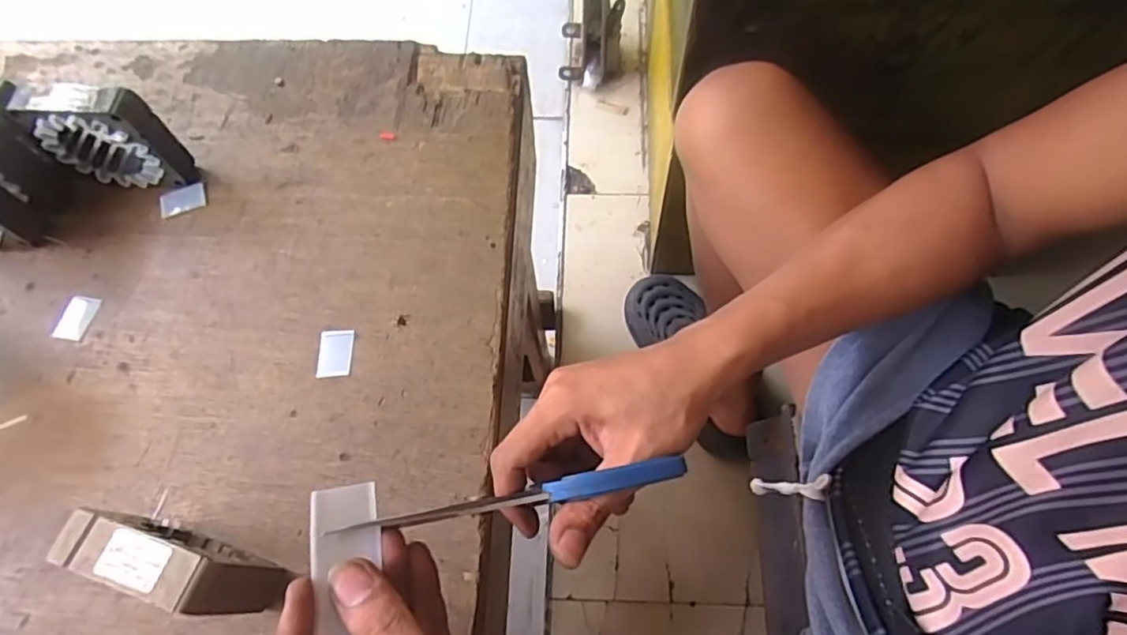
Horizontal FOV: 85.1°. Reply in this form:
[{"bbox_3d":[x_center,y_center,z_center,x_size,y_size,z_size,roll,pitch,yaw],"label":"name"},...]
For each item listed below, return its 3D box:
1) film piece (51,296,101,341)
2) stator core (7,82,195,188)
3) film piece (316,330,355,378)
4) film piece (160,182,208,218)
[{"bbox_3d":[-0.308,-0.001,0.387,0.020,0.004,0.029,12,67,7],"label":"film piece"},{"bbox_3d":[-0.295,-0.114,0.397,0.076,0.077,0.022,2,66,2],"label":"stator core"},{"bbox_3d":[-0.139,0.021,0.374,0.020,0.004,0.030,-2,66,0],"label":"film piece"},{"bbox_3d":[-0.262,-0.080,0.422,0.031,0.004,0.019,-22,77,-12],"label":"film piece"}]

